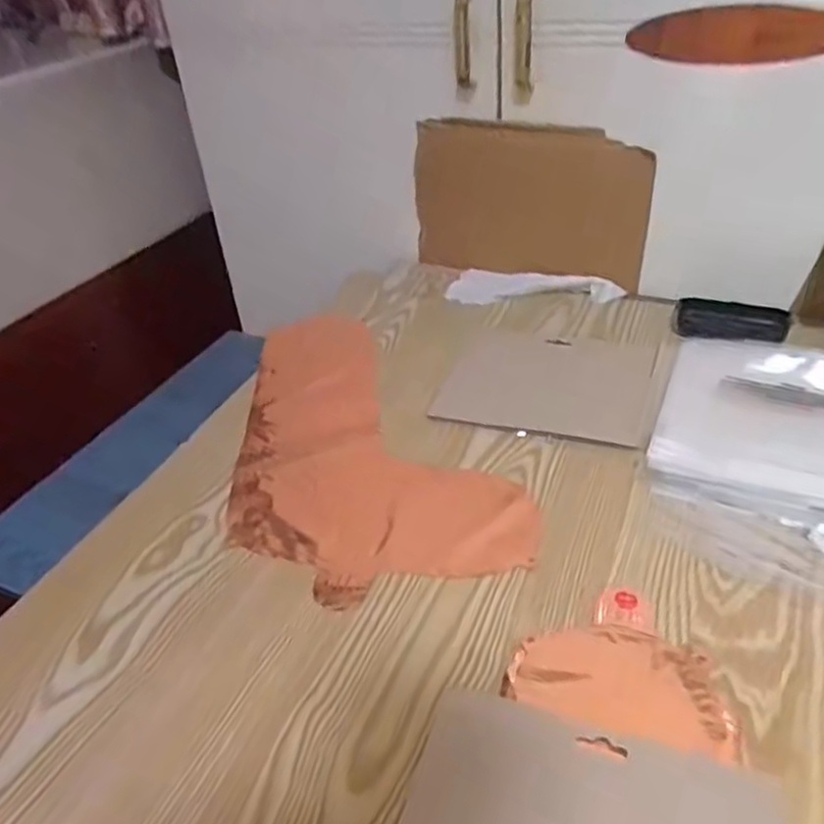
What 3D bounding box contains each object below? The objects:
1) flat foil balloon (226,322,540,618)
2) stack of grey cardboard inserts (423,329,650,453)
[{"bbox_3d":[-0.071,0.019,0.671,0.216,0.007,0.418,-16,37,-15],"label":"flat foil balloon"},{"bbox_3d":[0.137,-0.033,0.705,0.186,0.011,0.180,9,38,19],"label":"stack of grey cardboard inserts"}]

